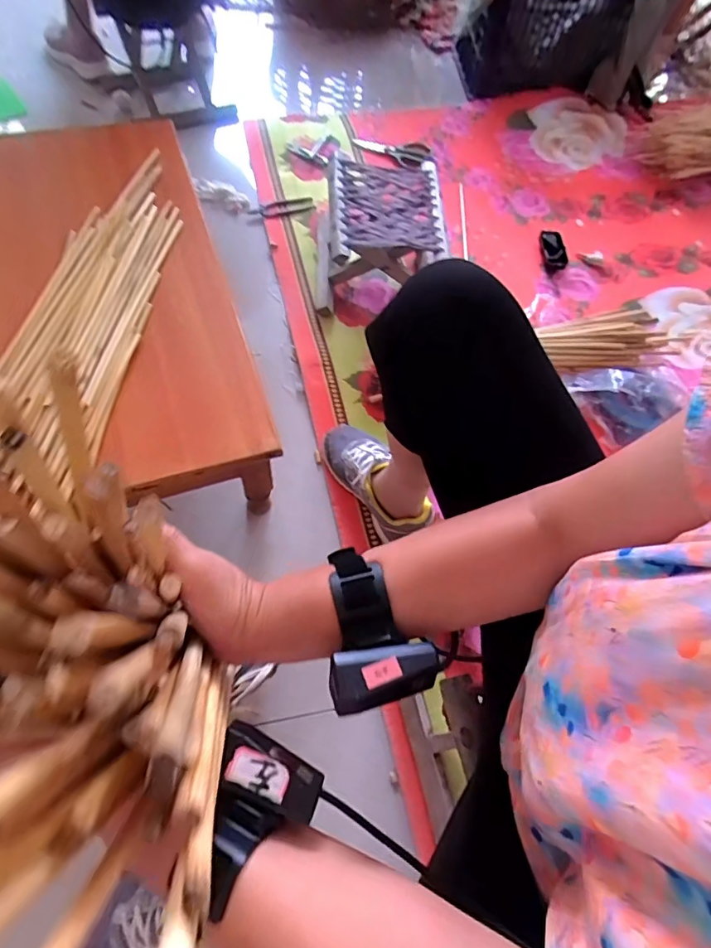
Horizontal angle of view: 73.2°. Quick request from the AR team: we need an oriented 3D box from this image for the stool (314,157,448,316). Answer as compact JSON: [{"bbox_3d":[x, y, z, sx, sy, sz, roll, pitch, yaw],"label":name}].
[{"bbox_3d":[0.041,-0.466,0.961,0.237,0.173,0.267,0,64,-6],"label":"stool"}]

